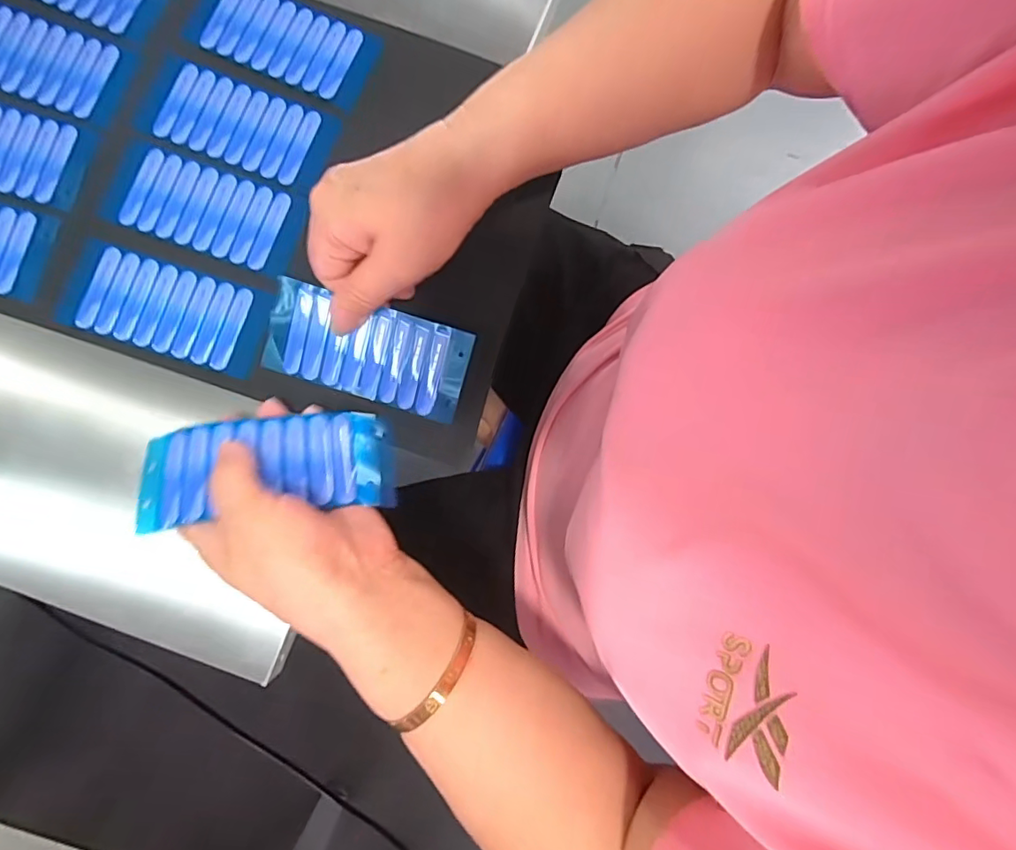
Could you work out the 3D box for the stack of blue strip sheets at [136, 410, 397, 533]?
[{"bbox_3d":[-0.124,0.021,0.272,0.123,0.022,0.053,-4,78,-15],"label":"stack of blue strip sheets"}]

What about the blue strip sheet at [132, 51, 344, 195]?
[{"bbox_3d":[-0.170,-0.190,0.329,0.112,0.006,0.058,20,83,-1],"label":"blue strip sheet"}]

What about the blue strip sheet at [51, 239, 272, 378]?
[{"bbox_3d":[-0.203,-0.070,0.312,0.119,0.010,0.054,17,83,0],"label":"blue strip sheet"}]

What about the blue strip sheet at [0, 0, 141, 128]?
[{"bbox_3d":[-0.295,-0.229,0.324,0.116,0.010,0.055,19,83,0],"label":"blue strip sheet"}]

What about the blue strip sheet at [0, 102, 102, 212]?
[{"bbox_3d":[-0.320,-0.172,0.316,0.125,0.006,0.055,16,83,-1],"label":"blue strip sheet"}]

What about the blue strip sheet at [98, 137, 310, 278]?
[{"bbox_3d":[-0.186,-0.134,0.319,0.115,0.008,0.055,18,83,0],"label":"blue strip sheet"}]

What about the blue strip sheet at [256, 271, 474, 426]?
[{"bbox_3d":[-0.084,-0.044,0.306,0.121,0.006,0.054,18,99,4],"label":"blue strip sheet"}]

